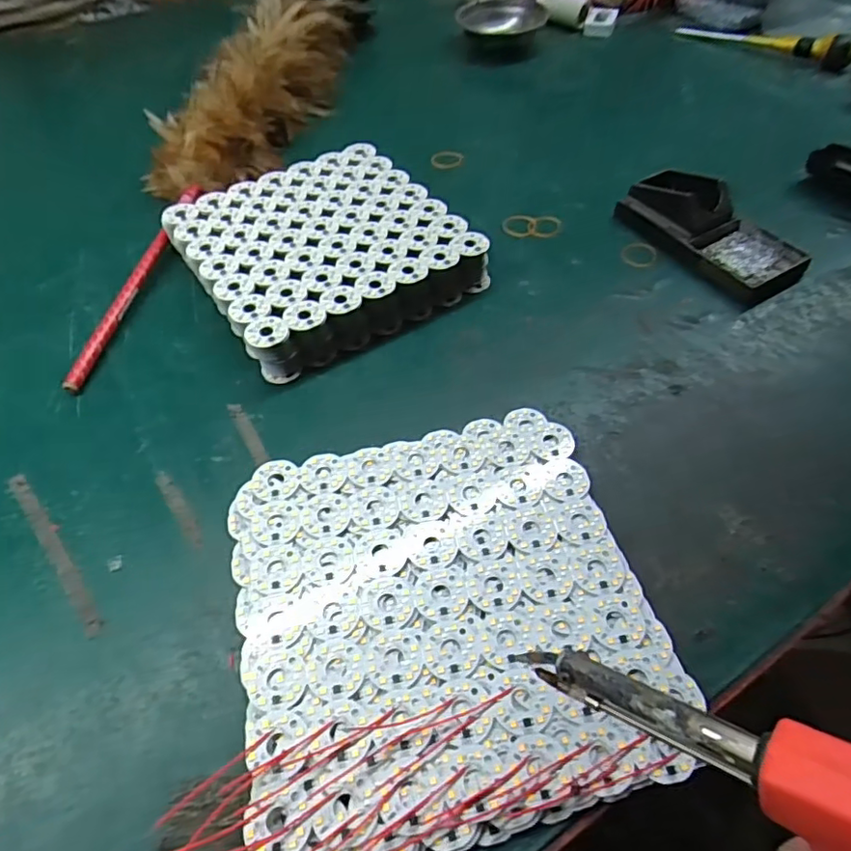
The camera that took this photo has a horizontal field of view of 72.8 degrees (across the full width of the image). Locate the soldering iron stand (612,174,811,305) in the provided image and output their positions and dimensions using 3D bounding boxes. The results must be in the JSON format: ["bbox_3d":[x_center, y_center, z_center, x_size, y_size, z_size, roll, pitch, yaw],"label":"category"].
[{"bbox_3d":[0.258,-0.179,0.513,0.089,0.039,0.161,-27,57,-17],"label":"soldering iron stand"}]

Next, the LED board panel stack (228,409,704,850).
[{"bbox_3d":[0.009,0.101,0.330,0.223,0.012,0.224,-13,54,-8],"label":"LED board panel stack"}]

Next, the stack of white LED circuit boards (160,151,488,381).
[{"bbox_3d":[-0.090,-0.157,0.509,0.214,0.039,0.211,-31,58,-20],"label":"stack of white LED circuit boards"}]

